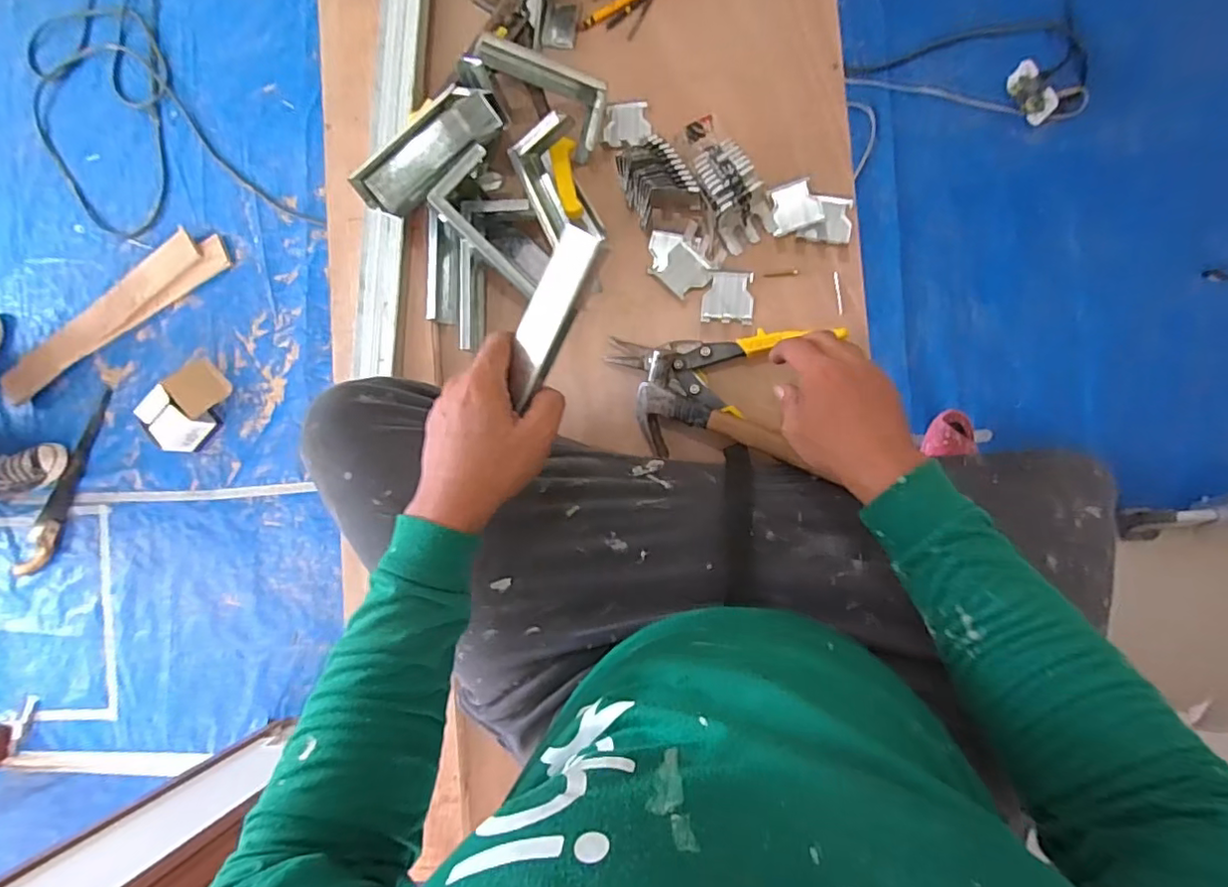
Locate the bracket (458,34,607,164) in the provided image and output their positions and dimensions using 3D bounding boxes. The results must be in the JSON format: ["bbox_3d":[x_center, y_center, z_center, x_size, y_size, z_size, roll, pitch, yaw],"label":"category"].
[{"bbox_3d":[-0.083,-0.368,0.633,0.152,0.042,0.071,18,93,-19],"label":"bracket"}]

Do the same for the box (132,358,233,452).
[{"bbox_3d":[-1.066,-0.099,1.503,0.134,0.106,0.222,36,94,10],"label":"box"}]

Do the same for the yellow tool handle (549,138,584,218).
[{"bbox_3d":[-0.050,-0.285,0.639,0.024,0.021,0.084,-7,86,10],"label":"yellow tool handle"}]

